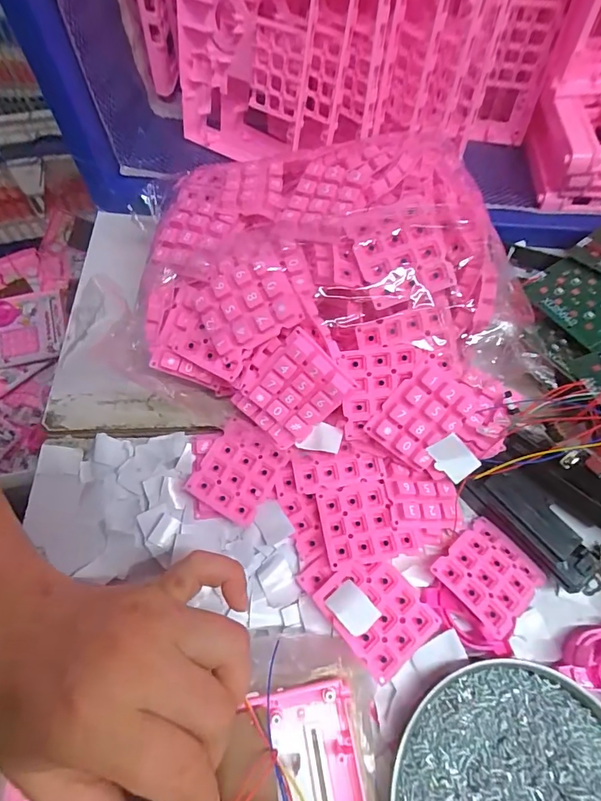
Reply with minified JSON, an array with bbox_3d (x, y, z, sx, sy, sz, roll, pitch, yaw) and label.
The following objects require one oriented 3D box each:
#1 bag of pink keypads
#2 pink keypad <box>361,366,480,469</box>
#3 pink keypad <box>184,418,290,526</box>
[{"bbox_3d":[0.015,-0.079,0.305,0.243,0.101,0.181,-12,64,-6],"label":"bag of pink keypads"},{"bbox_3d":[0.076,0.011,0.274,0.048,0.010,0.057,38,100,-10],"label":"pink keypad"},{"bbox_3d":[-0.042,0.047,0.298,0.050,0.006,0.058,28,74,12],"label":"pink keypad"}]

